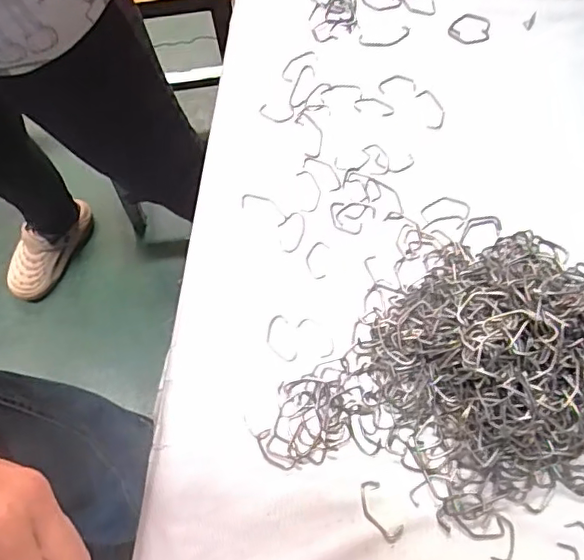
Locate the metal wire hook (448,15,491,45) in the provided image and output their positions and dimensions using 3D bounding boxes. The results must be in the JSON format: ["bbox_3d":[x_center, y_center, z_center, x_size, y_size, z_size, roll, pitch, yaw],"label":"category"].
[{"bbox_3d":[0.163,-0.230,0.523,0.037,0.005,0.030,11,71,4],"label":"metal wire hook"}]

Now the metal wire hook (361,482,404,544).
[{"bbox_3d":[0.058,0.154,0.378,0.018,0.004,0.040,-27,72,-9],"label":"metal wire hook"}]

